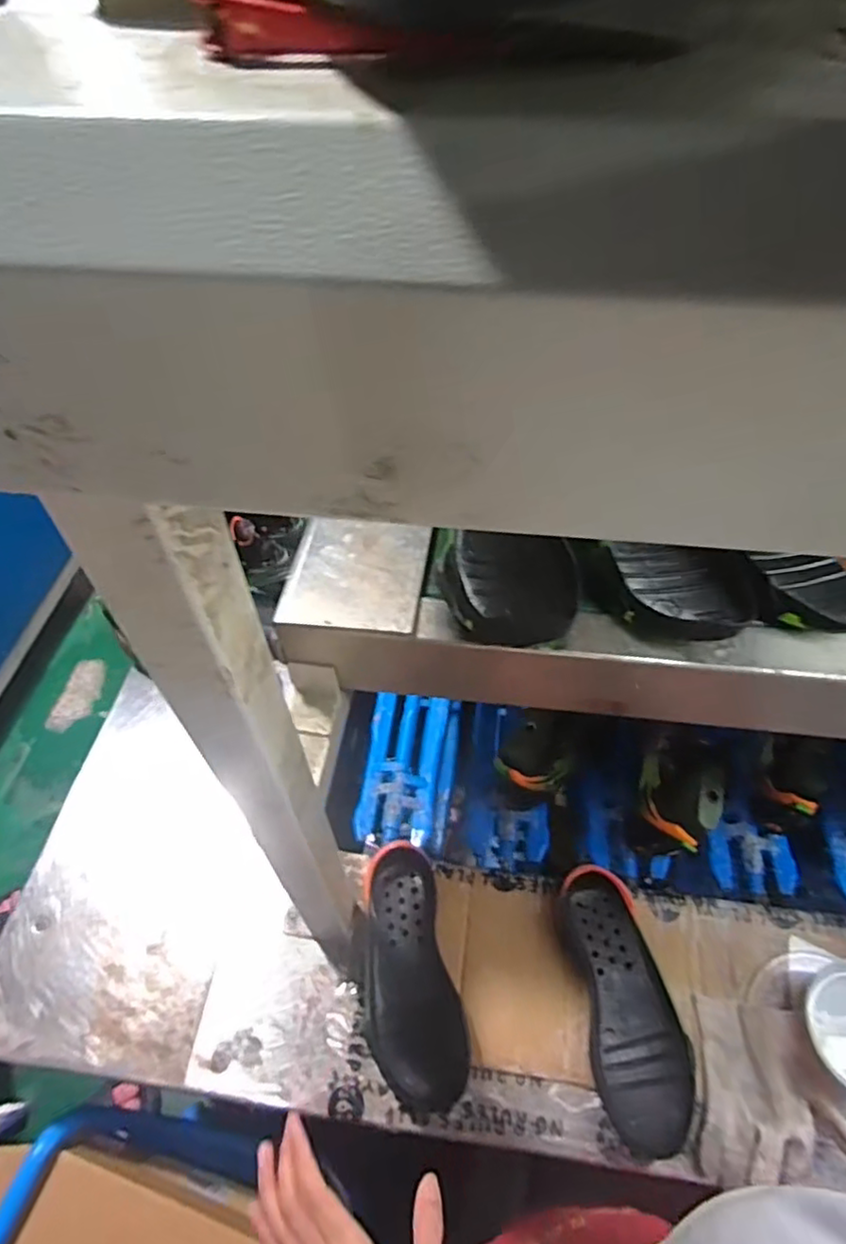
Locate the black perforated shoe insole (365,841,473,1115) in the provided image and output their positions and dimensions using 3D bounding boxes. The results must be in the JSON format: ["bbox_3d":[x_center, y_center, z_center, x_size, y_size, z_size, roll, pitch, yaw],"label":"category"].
[{"bbox_3d":[-0.015,0.343,0.644,0.087,0.032,0.227,-11,54,-8],"label":"black perforated shoe insole"}]

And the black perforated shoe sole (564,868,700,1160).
[{"bbox_3d":[0.195,0.358,0.621,0.085,0.030,0.230,-6,53,-4],"label":"black perforated shoe sole"}]

